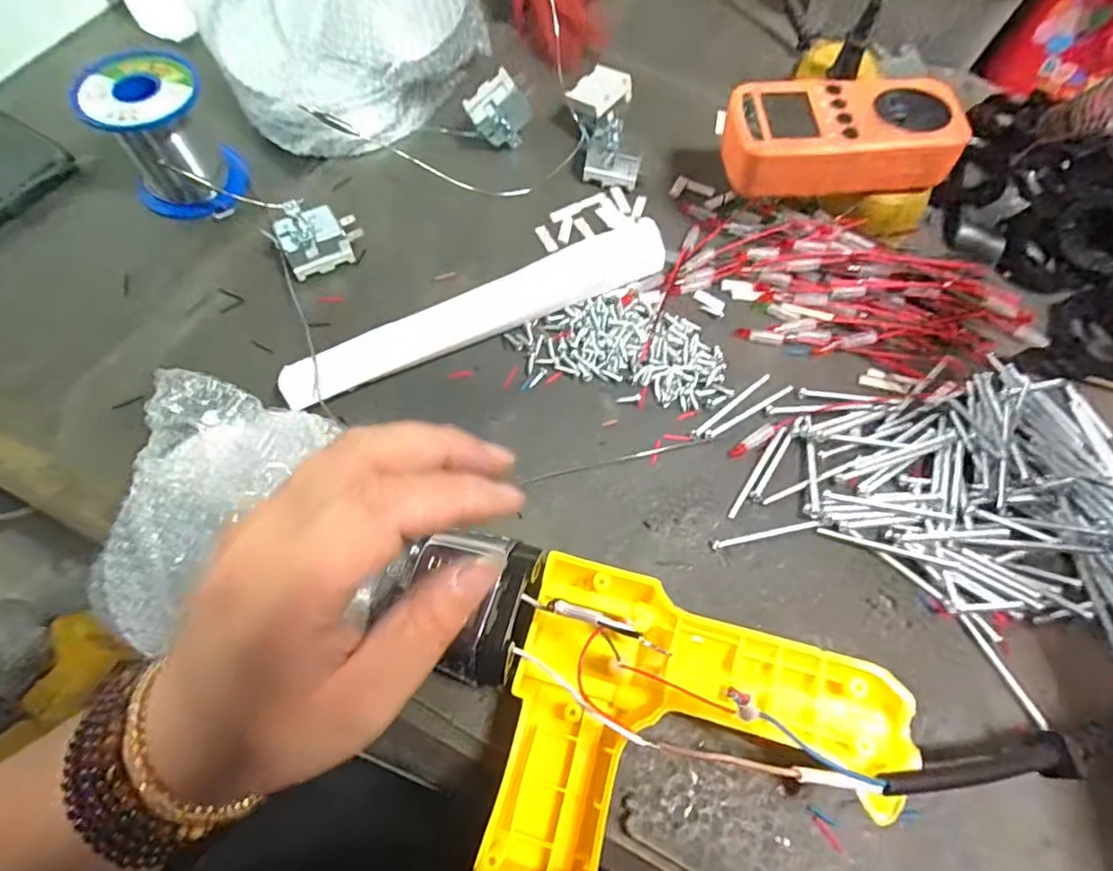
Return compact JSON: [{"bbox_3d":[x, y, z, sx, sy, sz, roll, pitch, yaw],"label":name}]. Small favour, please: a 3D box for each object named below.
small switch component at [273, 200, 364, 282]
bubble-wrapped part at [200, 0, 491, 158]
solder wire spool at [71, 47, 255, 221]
[{"bbox_3d":[-0.140,-0.118,0.336,0.044,0.027,0.035,-28,69,-14],"label":"small switch component"},{"bbox_3d":[-0.157,-0.288,0.387,0.185,0.078,0.174,40,70,15],"label":"bubble-wrapped part"},{"bbox_3d":[-0.227,-0.173,0.335,0.064,0.060,0.066,-36,71,-17],"label":"solder wire spool"}]

